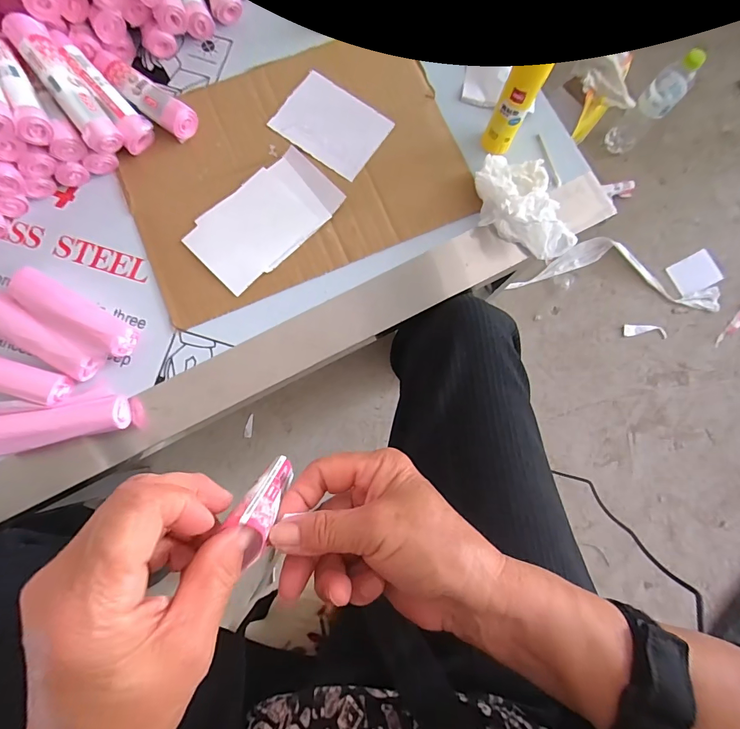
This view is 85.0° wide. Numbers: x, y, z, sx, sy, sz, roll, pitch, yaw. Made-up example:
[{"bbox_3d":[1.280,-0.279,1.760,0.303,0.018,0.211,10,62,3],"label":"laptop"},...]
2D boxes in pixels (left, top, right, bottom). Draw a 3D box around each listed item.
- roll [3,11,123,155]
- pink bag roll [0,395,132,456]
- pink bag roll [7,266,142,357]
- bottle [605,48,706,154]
[{"bbox_3d":[-0.271,-0.248,0.359,0.029,0.024,0.116,-35,101,-6],"label":"roll"},{"bbox_3d":[-0.276,0.053,0.356,0.113,0.026,0.033,-12,81,-3],"label":"pink bag roll"},{"bbox_3d":[-0.270,-0.046,0.373,0.116,0.029,0.034,30,81,3],"label":"pink bag roll"},{"bbox_3d":[0.583,-0.536,0.836,0.069,0.245,0.079,42,82,5],"label":"bottle"}]

